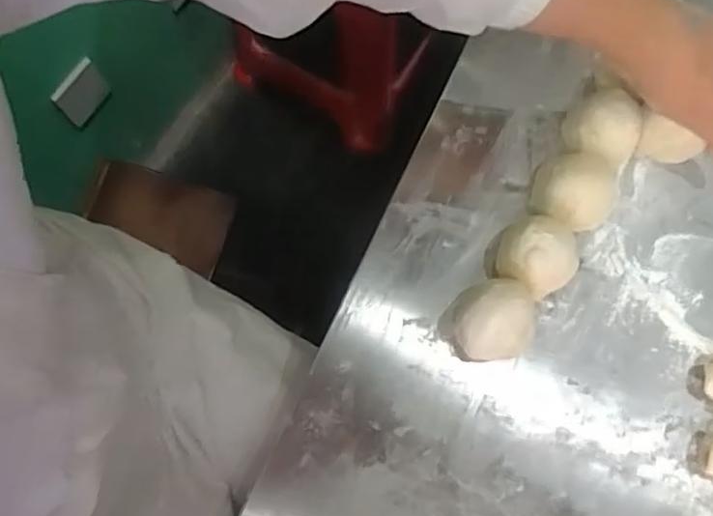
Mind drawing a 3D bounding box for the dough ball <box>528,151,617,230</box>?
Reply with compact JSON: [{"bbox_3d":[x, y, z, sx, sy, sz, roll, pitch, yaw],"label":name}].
[{"bbox_3d":[0.158,-0.047,0.459,0.055,0.053,0.058,0,75,1],"label":"dough ball"}]

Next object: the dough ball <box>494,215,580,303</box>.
[{"bbox_3d":[0.126,0.001,0.446,0.051,0.056,0.048,0,75,1],"label":"dough ball"}]

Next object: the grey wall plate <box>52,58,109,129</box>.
[{"bbox_3d":[-0.444,-0.266,1.018,0.009,0.111,0.088,31,78,9],"label":"grey wall plate"}]

